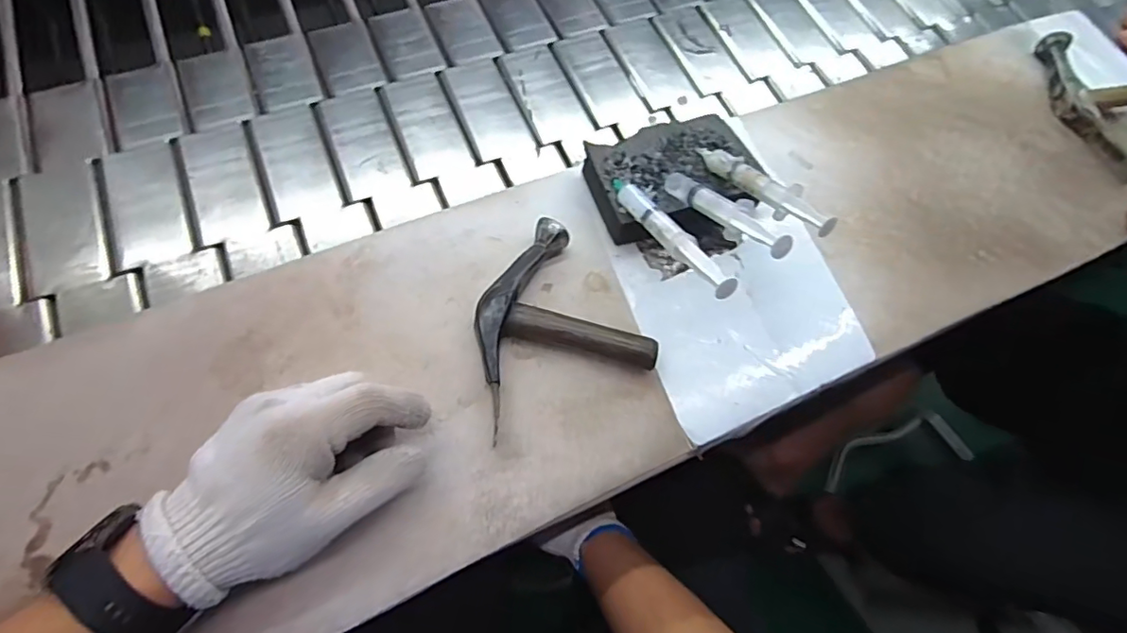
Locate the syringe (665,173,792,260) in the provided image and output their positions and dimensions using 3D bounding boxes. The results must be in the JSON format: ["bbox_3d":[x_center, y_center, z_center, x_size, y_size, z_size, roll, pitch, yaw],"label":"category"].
[{"bbox_3d":[0.107,-0.075,0.385,0.023,0.020,0.127,-31,39,-7],"label":"syringe"}]

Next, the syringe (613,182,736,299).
[{"bbox_3d":[0.069,-0.061,0.383,0.017,0.011,0.147,-28,46,-6],"label":"syringe"}]

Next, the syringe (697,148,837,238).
[{"bbox_3d":[0.146,-0.097,0.411,0.020,0.017,0.130,-36,52,-8],"label":"syringe"}]

